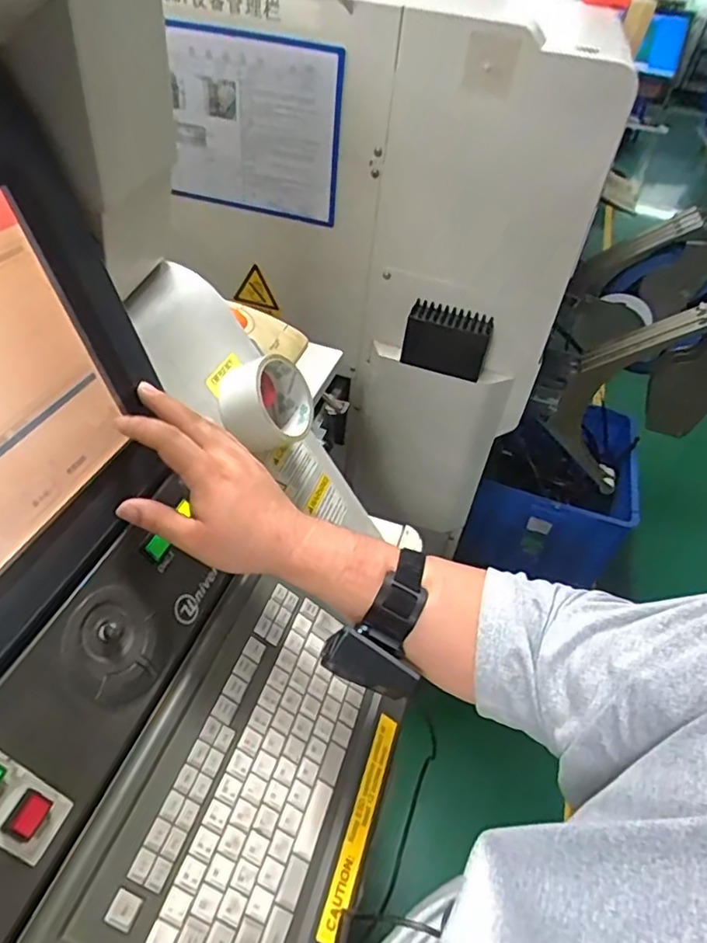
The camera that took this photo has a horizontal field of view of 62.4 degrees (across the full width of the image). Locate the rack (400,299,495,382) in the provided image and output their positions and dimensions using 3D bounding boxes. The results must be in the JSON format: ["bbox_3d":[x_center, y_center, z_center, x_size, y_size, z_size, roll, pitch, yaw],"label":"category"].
[{"bbox_3d":[0.147,-0.205,0.911,0.125,0.093,0.054,20,44,13],"label":"rack"}]

